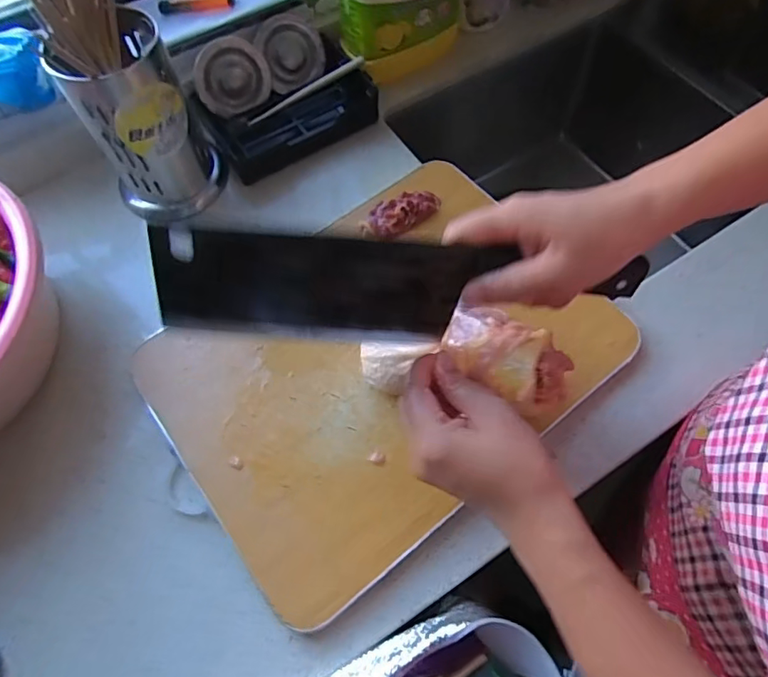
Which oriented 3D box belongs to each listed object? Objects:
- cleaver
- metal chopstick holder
[{"bbox_3d":[0.012,-0.032,0.324,0.285,0.086,0.024,-1,46,-9],"label":"cleaver"},{"bbox_3d":[-0.239,-0.211,0.514,0.110,0.166,0.105,-28,68,-11],"label":"metal chopstick holder"}]

